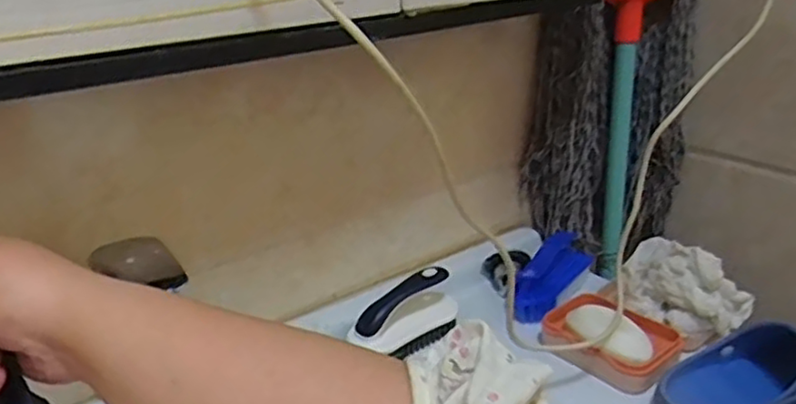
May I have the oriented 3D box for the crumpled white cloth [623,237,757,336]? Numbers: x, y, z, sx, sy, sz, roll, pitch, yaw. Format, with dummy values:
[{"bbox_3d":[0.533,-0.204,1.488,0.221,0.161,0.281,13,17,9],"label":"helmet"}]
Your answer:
[{"bbox_3d":[0.278,0.083,0.662,0.113,0.073,0.057,17,30,39],"label":"crumpled white cloth"}]

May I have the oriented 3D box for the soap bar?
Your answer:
[{"bbox_3d":[0.196,0.118,0.640,0.052,0.023,0.088,-19,28,-35],"label":"soap bar"}]

